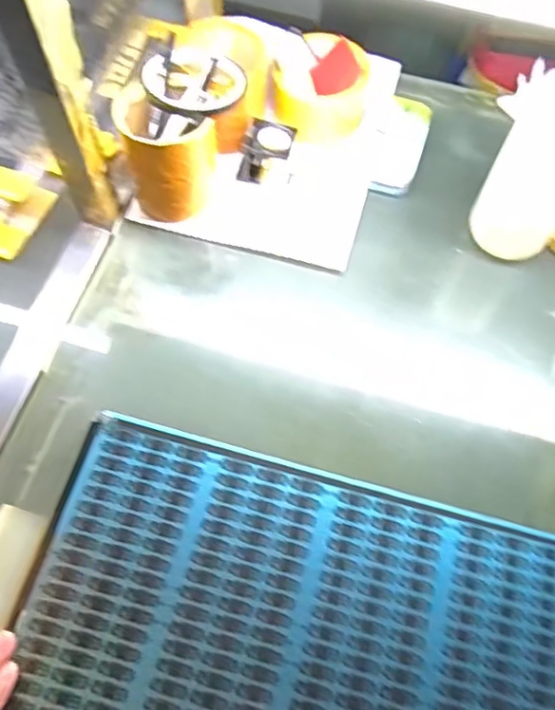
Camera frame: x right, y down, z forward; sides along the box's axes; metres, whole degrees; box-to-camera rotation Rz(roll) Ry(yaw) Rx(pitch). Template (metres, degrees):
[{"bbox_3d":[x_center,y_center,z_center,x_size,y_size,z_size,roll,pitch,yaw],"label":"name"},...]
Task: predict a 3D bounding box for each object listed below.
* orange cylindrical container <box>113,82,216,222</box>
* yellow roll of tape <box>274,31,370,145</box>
[{"bbox_3d":[-0.094,-0.176,0.526,0.077,0.102,0.076,1,65,-2],"label":"orange cylindrical container"},{"bbox_3d":[0.046,-0.269,0.595,0.091,0.052,0.094,1,65,-2],"label":"yellow roll of tape"}]

